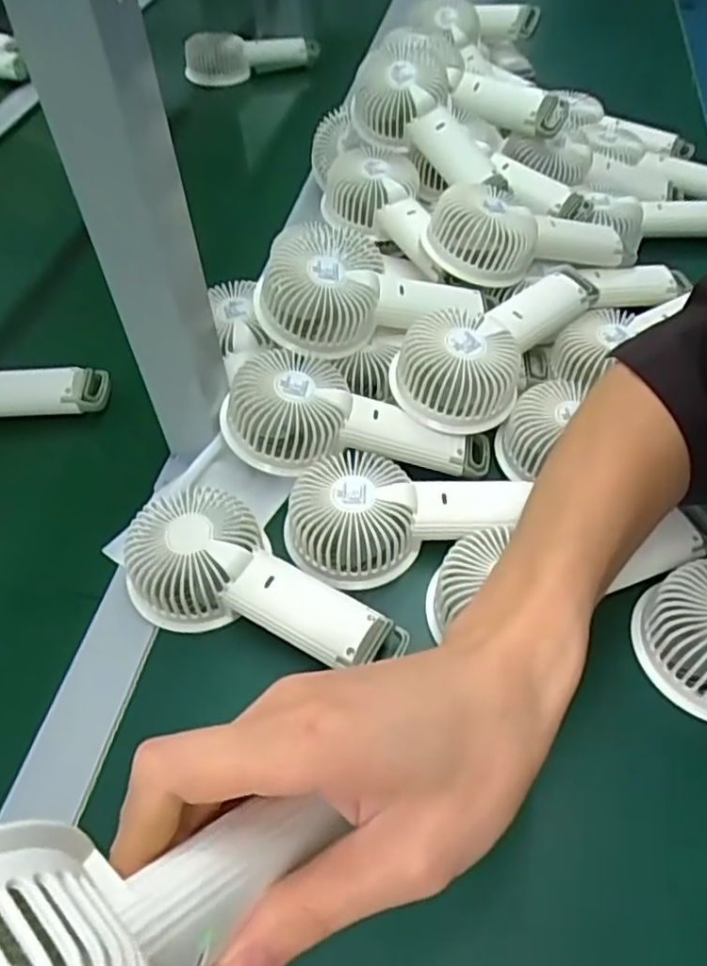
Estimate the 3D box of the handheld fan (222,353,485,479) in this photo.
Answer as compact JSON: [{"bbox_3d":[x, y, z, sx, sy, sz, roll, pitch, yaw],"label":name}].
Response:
[{"bbox_3d":[0.005,-0.042,0.459,0.181,0.042,0.079,10,52,-6],"label":"handheld fan"}]

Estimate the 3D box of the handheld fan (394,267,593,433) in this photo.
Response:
[{"bbox_3d":[0.102,-0.110,0.480,0.085,0.039,0.175,34,60,25],"label":"handheld fan"}]

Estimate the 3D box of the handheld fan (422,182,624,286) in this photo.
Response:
[{"bbox_3d":[0.145,-0.200,0.536,0.175,0.051,0.073,-5,51,-18],"label":"handheld fan"}]

